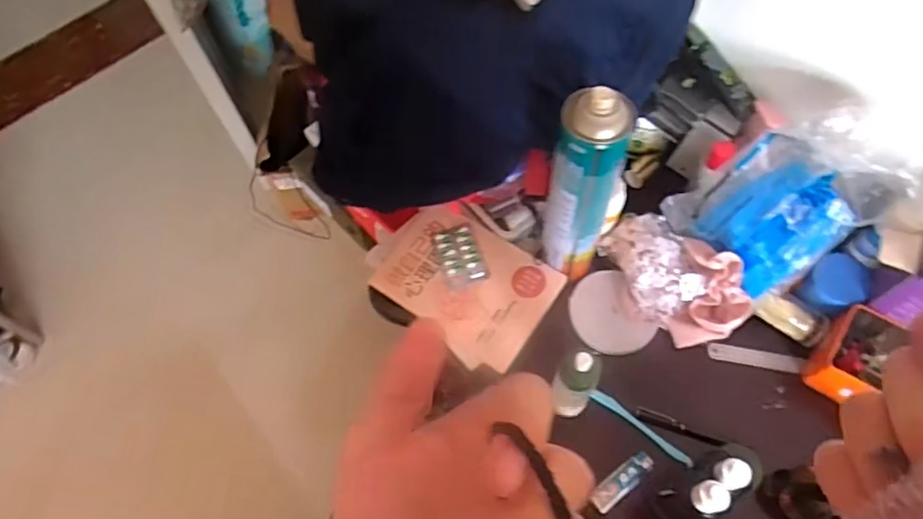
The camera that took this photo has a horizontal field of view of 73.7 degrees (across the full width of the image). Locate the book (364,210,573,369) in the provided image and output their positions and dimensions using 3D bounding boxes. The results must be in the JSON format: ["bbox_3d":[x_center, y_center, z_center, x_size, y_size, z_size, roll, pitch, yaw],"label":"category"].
[{"bbox_3d":[0.002,0.032,0.784,0.210,0.019,0.148,32,80,16],"label":"book"}]

